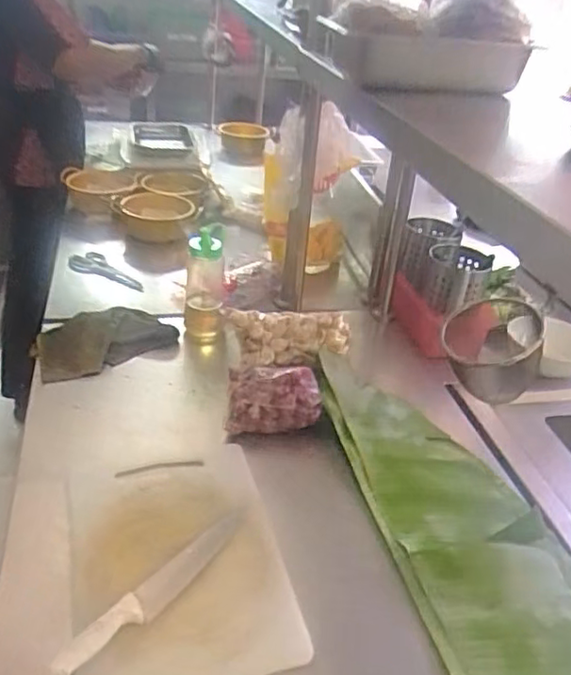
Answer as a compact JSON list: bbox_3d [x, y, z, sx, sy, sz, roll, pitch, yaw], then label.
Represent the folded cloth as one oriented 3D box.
[{"bbox_3d":[-0.330,0.001,1.117,0.241,0.047,0.150,-24,43,-39],"label":"folded cloth"}]

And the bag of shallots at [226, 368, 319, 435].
[{"bbox_3d":[-0.018,0.092,0.985,0.145,0.069,0.120,4,32,-2],"label":"bag of shallots"}]

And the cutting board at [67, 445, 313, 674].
[{"bbox_3d":[-0.134,0.261,0.765,0.239,0.020,0.341,-4,34,-19],"label":"cutting board"}]

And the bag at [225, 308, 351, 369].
[{"bbox_3d":[0.004,0.002,1.080,0.214,0.065,0.105,5,32,-3],"label":"bag"}]

